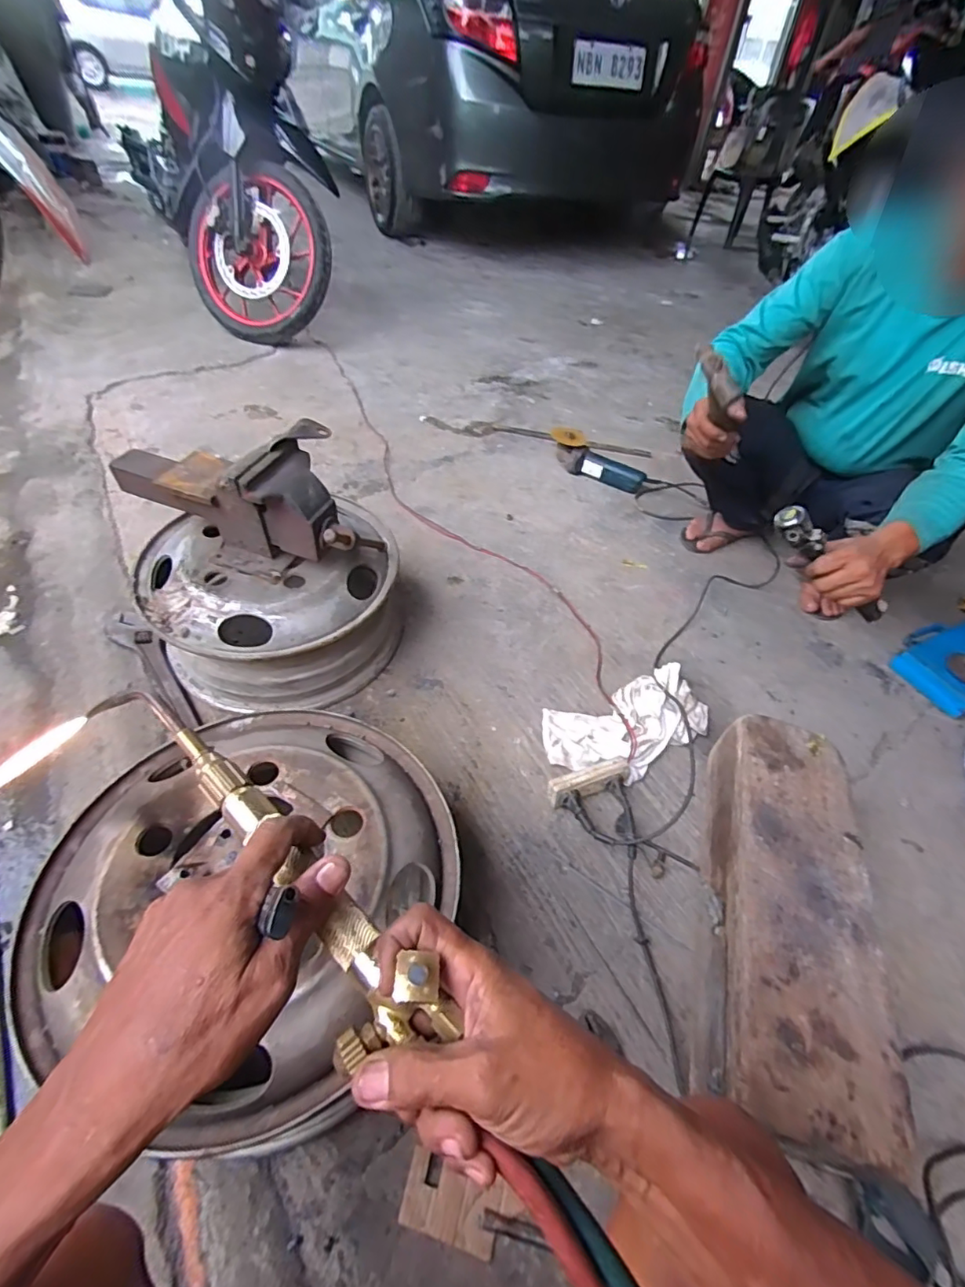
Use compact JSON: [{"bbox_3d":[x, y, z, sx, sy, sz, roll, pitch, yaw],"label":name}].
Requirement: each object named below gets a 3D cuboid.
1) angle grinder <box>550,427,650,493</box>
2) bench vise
[{"bbox_3d":[0.331,-0.522,1.498,0.287,0.092,0.103,28,51,19],"label":"angle grinder"},{"bbox_3d":[-0.385,-0.245,0.837,0.409,0.182,0.155,20,49,12],"label":"bench vise"}]

